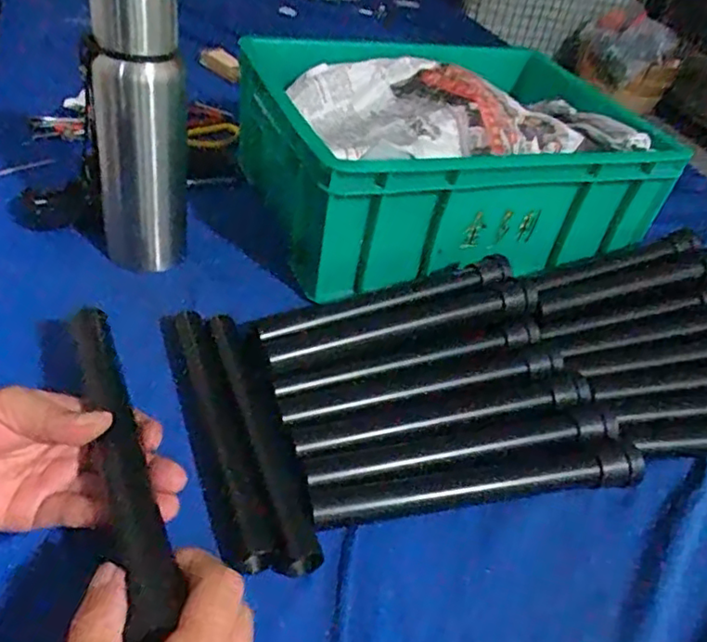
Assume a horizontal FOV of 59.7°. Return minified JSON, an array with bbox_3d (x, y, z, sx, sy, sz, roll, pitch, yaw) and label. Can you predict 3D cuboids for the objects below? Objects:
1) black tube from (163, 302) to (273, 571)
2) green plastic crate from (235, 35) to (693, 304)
[{"bbox_3d":[-0.104,0.071,0.444,0.034,0.023,0.230,-10,41,-21],"label":"black tube"},{"bbox_3d":[0.104,-0.189,0.690,0.414,0.135,0.324,-10,44,-24],"label":"green plastic crate"}]

